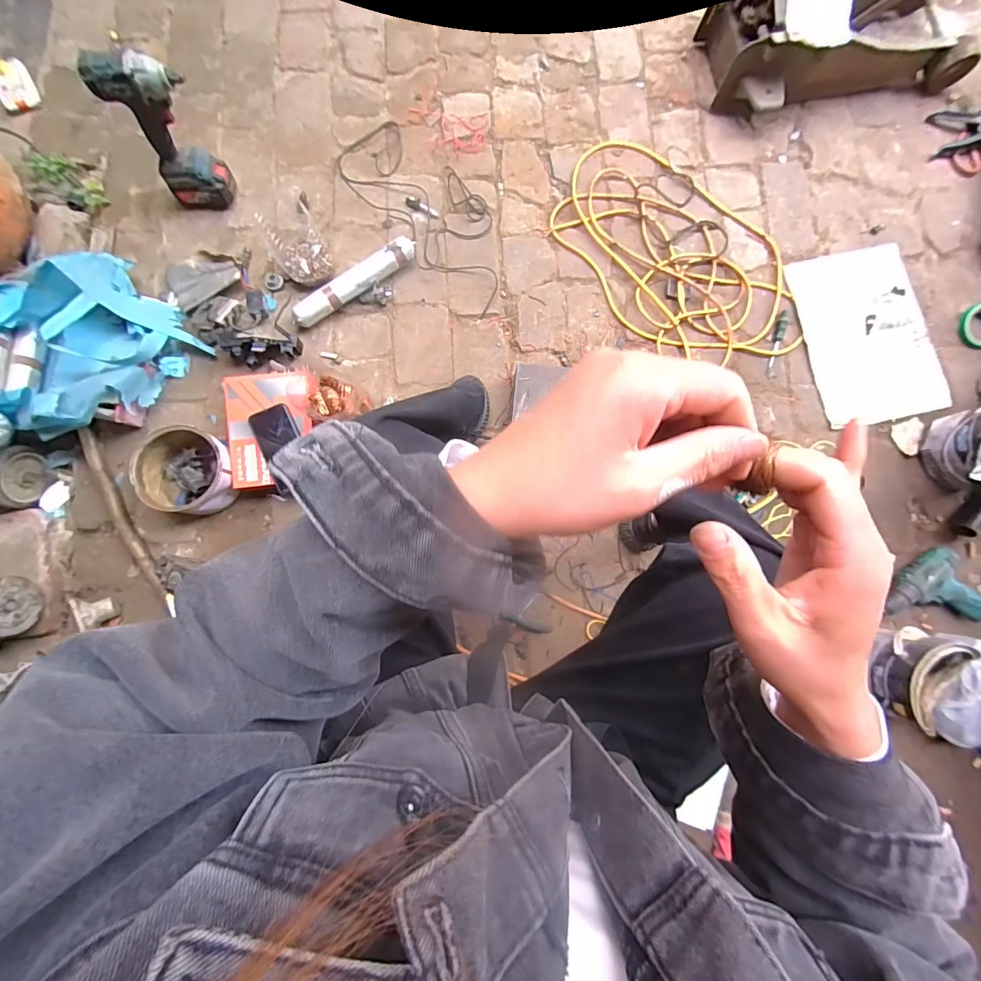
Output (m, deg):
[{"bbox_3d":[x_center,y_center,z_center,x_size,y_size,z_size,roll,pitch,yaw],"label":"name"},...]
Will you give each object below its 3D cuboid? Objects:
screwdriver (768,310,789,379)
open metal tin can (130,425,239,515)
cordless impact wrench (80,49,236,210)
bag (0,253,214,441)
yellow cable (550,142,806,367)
[{"bbox_3d":[0.600,-0.306,0.920,0.023,0.016,0.142,11,84,-1],"label":"screwdriver"},{"bbox_3d":[-0.548,-0.035,0.801,0.157,0.062,0.153,0,84,-2],"label":"open metal tin can"},{"bbox_3d":[-0.591,-0.647,0.821,0.133,0.249,0.088,-1,85,0],"label":"cordless impact wrench"},{"bbox_3d":[-0.793,-0.290,0.792,0.344,0.179,0.379,-44,88,-6],"label":"bag"},{"bbox_3d":[0.392,-0.484,0.930,0.573,0.021,0.330,39,84,2],"label":"yellow cable"}]

